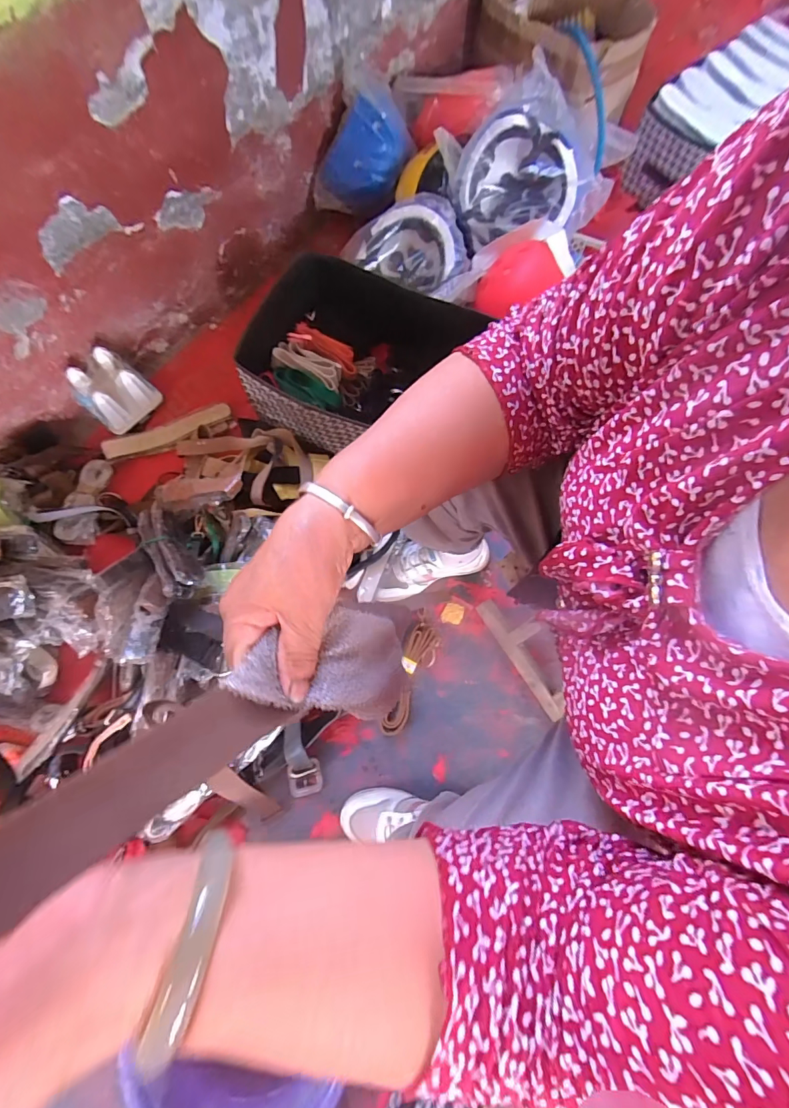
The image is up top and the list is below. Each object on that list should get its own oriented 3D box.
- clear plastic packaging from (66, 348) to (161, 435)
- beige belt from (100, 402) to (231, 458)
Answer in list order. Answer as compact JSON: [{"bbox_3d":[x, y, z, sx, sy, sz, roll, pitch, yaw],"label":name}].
[{"bbox_3d":[-0.554,-0.323,0.862,0.103,0.111,0.122,39,77,11],"label":"clear plastic packaging"},{"bbox_3d":[-0.458,-0.246,0.898,0.252,0.018,0.047,-23,101,-12],"label":"beige belt"}]

